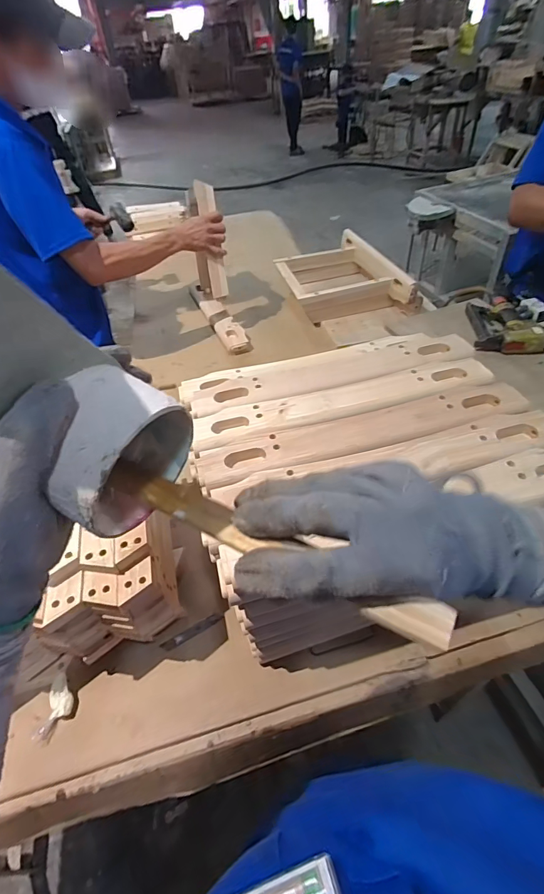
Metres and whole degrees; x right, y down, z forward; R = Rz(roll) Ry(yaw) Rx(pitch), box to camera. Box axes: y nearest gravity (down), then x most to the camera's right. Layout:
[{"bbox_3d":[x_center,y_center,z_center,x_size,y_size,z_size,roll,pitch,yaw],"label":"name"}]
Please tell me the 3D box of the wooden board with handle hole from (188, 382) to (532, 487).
[{"bbox_3d":[0.134,-0.022,0.600,0.483,0.019,0.075,-13,46,-7],"label":"wooden board with handle hole"}]

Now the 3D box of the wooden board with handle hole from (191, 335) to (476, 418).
[{"bbox_3d":[0.105,-0.127,0.704,0.492,0.015,0.084,-13,46,-7],"label":"wooden board with handle hole"}]

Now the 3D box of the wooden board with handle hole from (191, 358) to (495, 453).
[{"bbox_3d":[0.112,-0.073,0.650,0.484,0.014,0.083,-13,46,-6],"label":"wooden board with handle hole"}]

